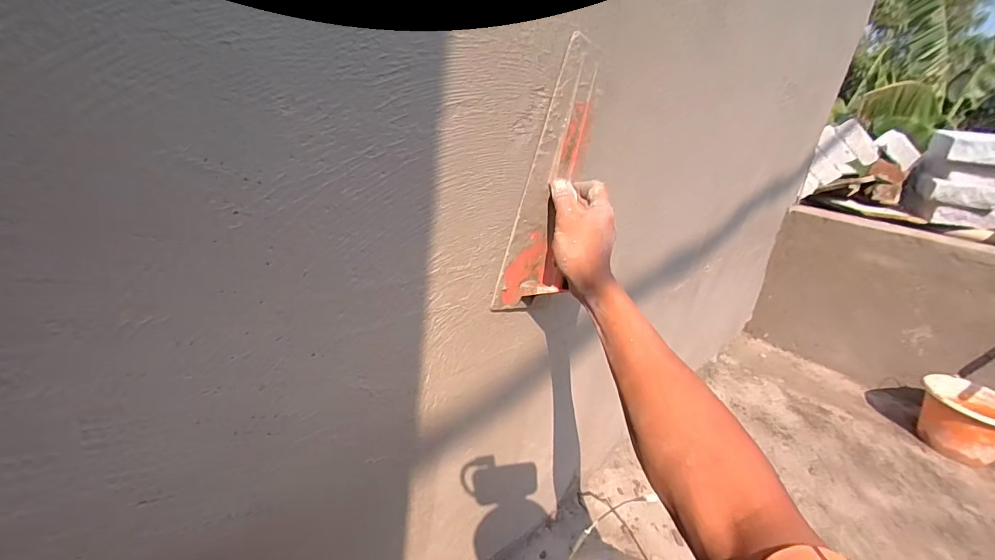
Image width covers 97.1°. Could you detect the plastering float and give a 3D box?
[{"bbox_3d":[0.071,-0.096,0.477,0.091,0.292,0.047,2,17,-44],"label":"plastering float"}]

